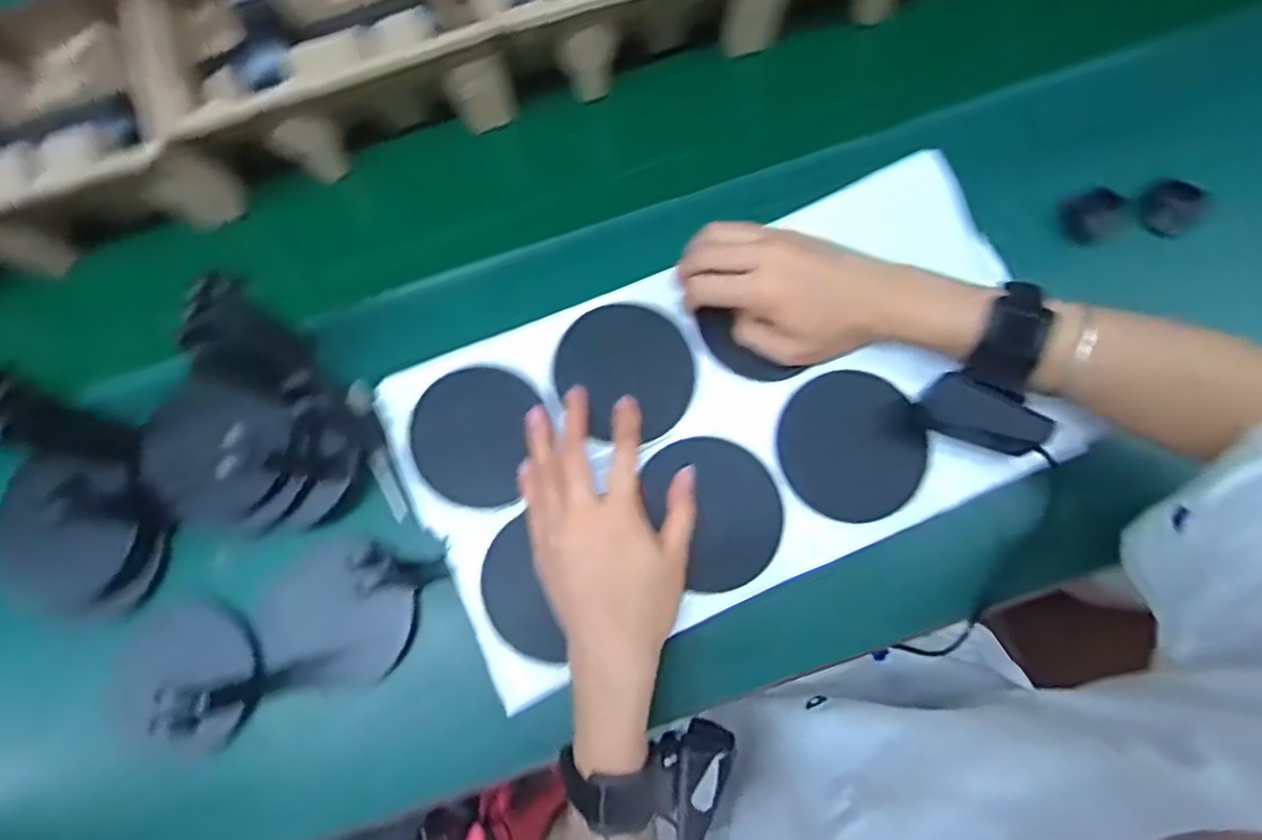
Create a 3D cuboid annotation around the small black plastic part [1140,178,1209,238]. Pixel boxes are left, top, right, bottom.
[{"bbox_3d":[0.389,-0.155,0.505,0.030,0.026,0.039,-33,78,-7],"label":"small black plastic part"}]

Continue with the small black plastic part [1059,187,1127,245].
[{"bbox_3d":[0.330,-0.149,0.500,0.032,0.030,0.037,-42,79,-9],"label":"small black plastic part"}]

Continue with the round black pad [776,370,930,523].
[{"bbox_3d":[0.137,0.015,0.435,0.085,0.006,0.090,0,76,1],"label":"round black pad"}]

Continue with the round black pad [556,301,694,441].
[{"bbox_3d":[-0.003,-0.033,0.455,0.079,0.011,0.090,-43,79,-9],"label":"round black pad"}]

